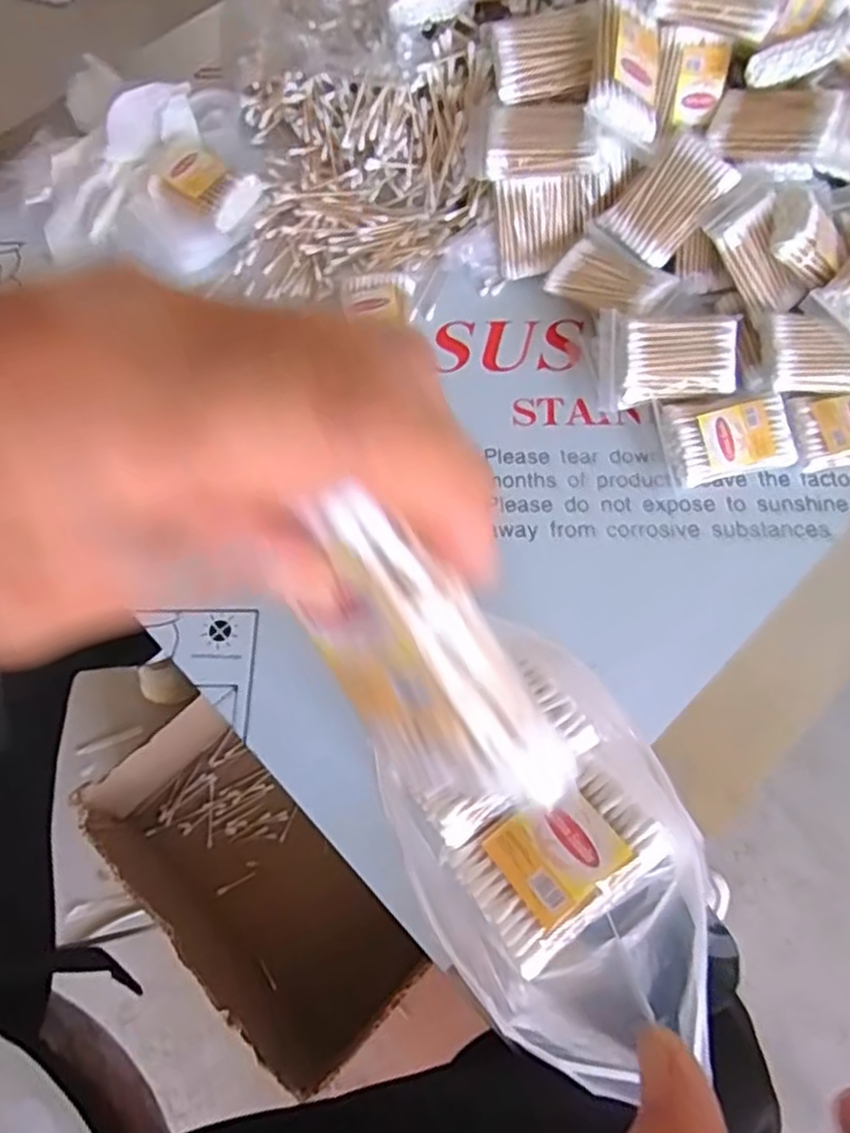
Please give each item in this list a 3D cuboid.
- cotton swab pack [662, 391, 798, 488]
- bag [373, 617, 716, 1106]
[{"bbox_3d":[0.201,-0.085,0.485,0.077,0.013,0.053,-12,90,8],"label":"cotton swab pack"},{"bbox_3d":[0.048,0.105,0.276,0.102,0.033,0.157,-23,69,-7],"label":"bag"}]

